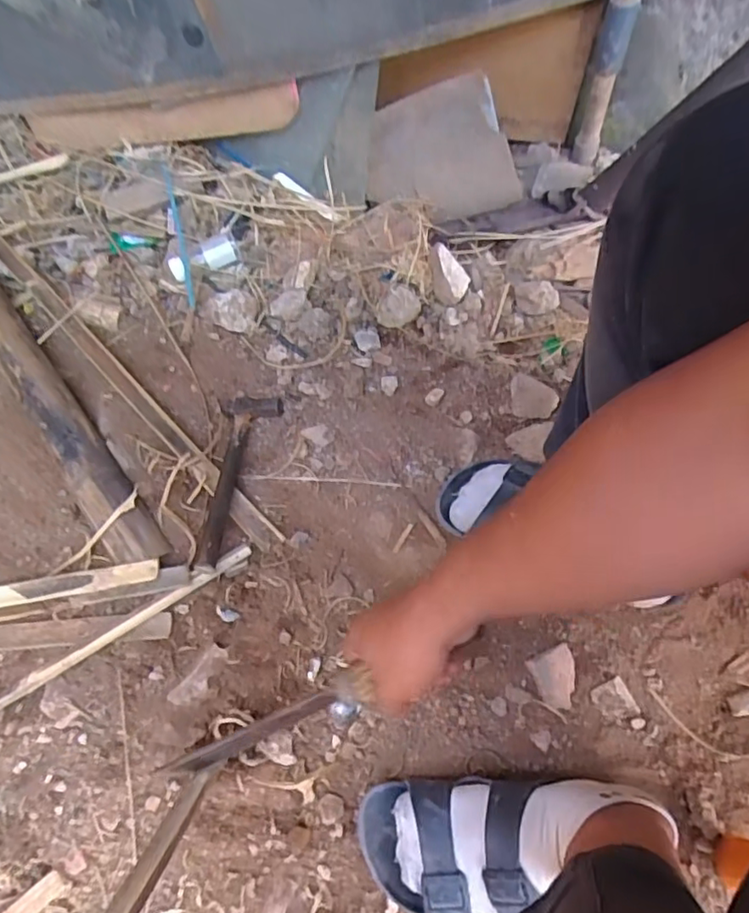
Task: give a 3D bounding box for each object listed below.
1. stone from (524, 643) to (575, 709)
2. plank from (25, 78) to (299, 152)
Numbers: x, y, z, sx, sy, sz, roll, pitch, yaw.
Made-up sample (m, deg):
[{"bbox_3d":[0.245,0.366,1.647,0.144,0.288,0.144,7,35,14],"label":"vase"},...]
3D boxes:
[{"bbox_3d":[0.186,0.222,0.591,0.047,0.011,0.053,-22,66,-8],"label":"stone"},{"bbox_3d":[-0.314,-0.481,0.845,0.439,0.059,0.021,4,64,19],"label":"plank"}]

